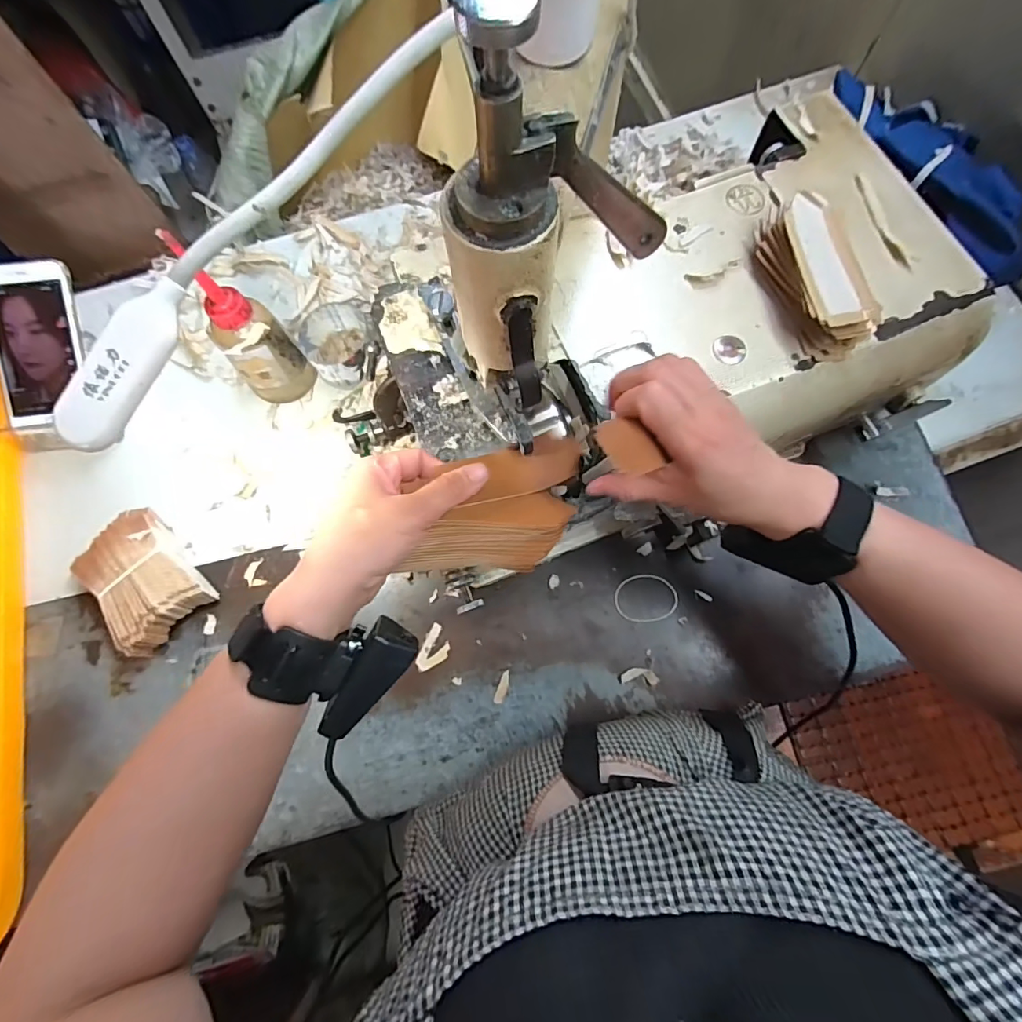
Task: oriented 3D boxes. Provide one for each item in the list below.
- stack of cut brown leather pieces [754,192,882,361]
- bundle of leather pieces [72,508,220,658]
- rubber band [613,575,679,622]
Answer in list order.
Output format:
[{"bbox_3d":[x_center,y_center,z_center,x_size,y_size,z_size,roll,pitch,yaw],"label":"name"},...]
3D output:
[{"bbox_3d":[0.225,-0.175,0.359,0.059,0.036,0.123,-13,76,-3],"label":"stack of cut brown leather pieces"},{"bbox_3d":[-0.326,0.060,0.436,0.076,0.052,0.110,-43,80,-8],"label":"bundle of leather pieces"},{"bbox_3d":[0.127,0.081,0.454,0.058,0.004,0.044,-2,77,0],"label":"rubber band"}]

